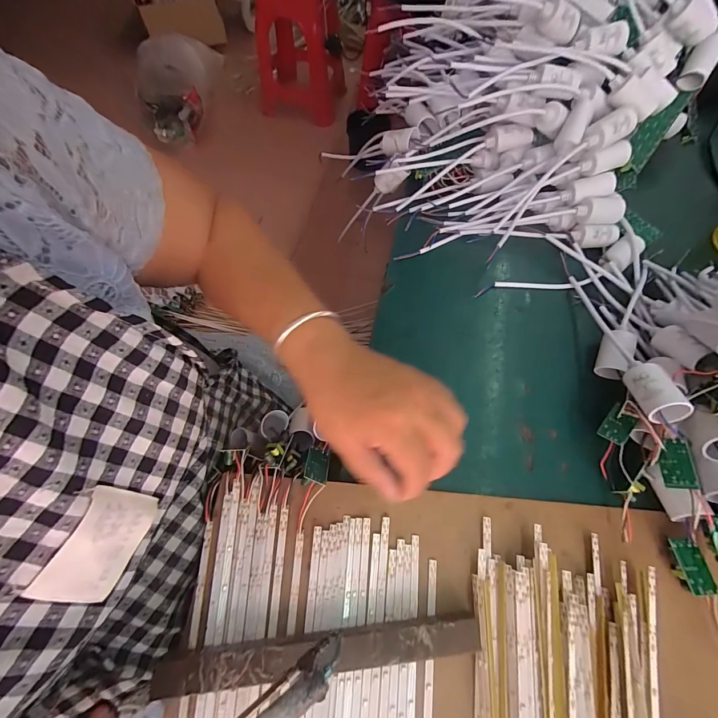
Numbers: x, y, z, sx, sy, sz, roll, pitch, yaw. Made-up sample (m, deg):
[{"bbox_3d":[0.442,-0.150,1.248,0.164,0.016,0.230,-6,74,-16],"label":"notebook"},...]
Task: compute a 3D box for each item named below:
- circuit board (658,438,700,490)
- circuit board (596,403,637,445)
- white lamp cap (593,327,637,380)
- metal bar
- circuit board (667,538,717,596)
[{"bbox_3d":[0.251,0.083,0.255,0.004,0.019,0.038,5,76,-40],"label":"circuit board"},{"bbox_3d":[0.235,0.059,0.292,0.021,0.005,0.032,34,93,38],"label":"circuit board"},{"bbox_3d":[0.256,-0.002,0.326,0.032,0.032,0.048,24,67,10],"label":"white lamp cap"},{"bbox_3d":[-0.025,0.201,0.222,0.213,0.022,0.022,-4,66,-3],"label":"metal bar"},{"bbox_3d":[0.261,0.163,0.254,0.021,0.010,0.038,-3,65,-2],"label":"circuit board"}]

